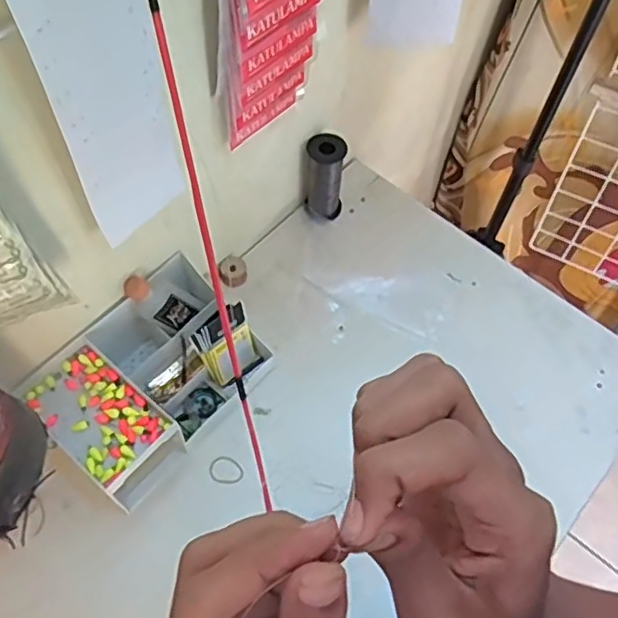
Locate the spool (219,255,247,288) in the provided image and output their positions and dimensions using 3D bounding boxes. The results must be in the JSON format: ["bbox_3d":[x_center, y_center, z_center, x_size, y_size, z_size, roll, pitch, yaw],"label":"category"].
[{"bbox_3d":[-0.096,-0.050,0.808,0.034,0.020,0.039,-7,60,-7],"label":"spool"}]

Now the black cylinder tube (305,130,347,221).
[{"bbox_3d":[0.020,-0.170,0.827,0.051,0.117,0.048,10,60,3],"label":"black cylinder tube"}]

